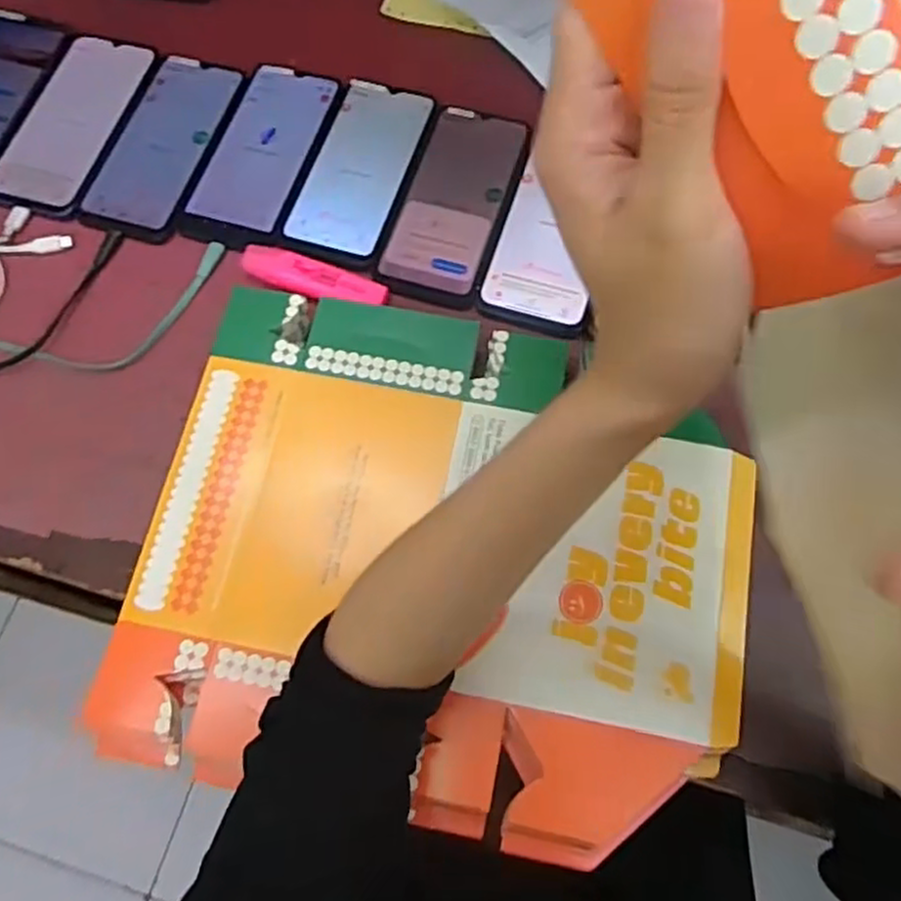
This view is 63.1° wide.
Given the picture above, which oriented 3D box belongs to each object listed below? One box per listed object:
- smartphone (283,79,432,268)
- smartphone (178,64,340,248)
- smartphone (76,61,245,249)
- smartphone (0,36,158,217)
[{"bbox_3d":[-0.068,-0.211,0.549,0.079,0.008,0.164,15,70,7],"label":"smartphone"},{"bbox_3d":[-0.145,-0.227,0.560,0.082,0.005,0.167,14,70,7],"label":"smartphone"},{"bbox_3d":[-0.219,-0.236,0.565,0.079,0.008,0.164,13,70,6],"label":"smartphone"},{"bbox_3d":[-0.294,-0.257,0.574,0.083,0.010,0.169,10,70,5],"label":"smartphone"}]

